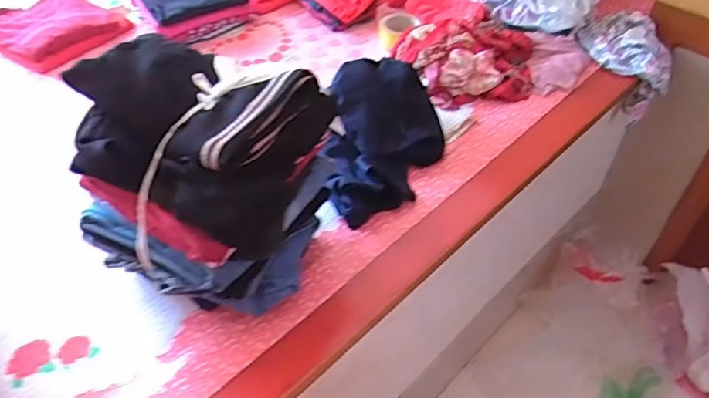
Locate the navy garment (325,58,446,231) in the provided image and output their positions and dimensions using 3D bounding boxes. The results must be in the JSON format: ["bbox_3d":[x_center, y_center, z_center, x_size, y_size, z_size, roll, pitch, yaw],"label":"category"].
[{"bbox_3d":[0.057,-0.107,0.967,0.198,0.123,0.293,3,47,3],"label":"navy garment"}]

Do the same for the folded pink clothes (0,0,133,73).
[{"bbox_3d":[-0.697,-0.405,1.317,0.251,0.057,0.250,26,52,23],"label":"folded pink clothes"}]

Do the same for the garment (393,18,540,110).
[{"bbox_3d":[0.229,-0.291,1.159,0.274,0.093,0.236,-10,47,-9],"label":"garment"}]

